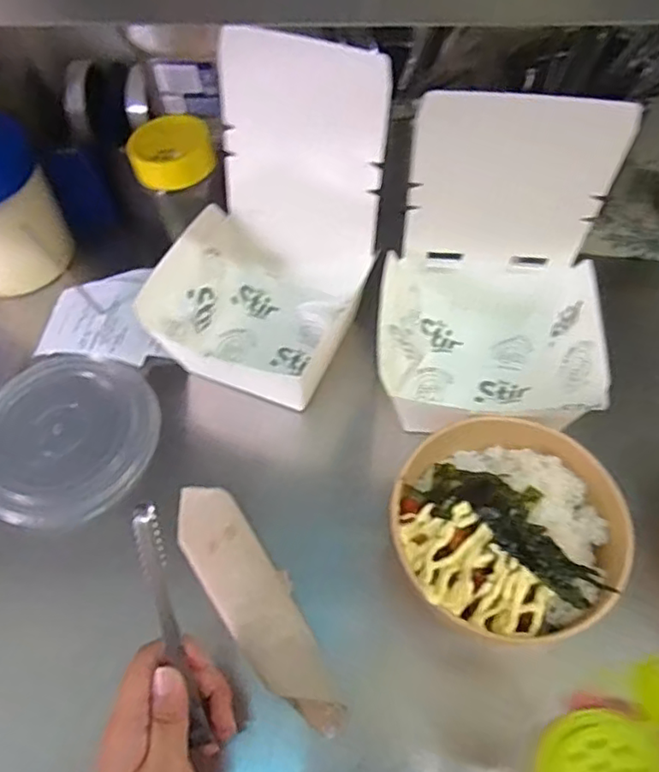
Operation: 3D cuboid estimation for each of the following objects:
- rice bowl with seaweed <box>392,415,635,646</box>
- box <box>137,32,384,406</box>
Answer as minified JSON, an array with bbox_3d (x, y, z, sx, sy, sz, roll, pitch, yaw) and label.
[{"bbox_3d":[0.114,0.092,0.404,0.137,0.049,0.145,-2,57,2],"label":"rice bowl with seaweed"},{"bbox_3d":[-0.050,-0.110,0.455,0.151,0.201,0.168,22,61,17],"label":"box"}]

